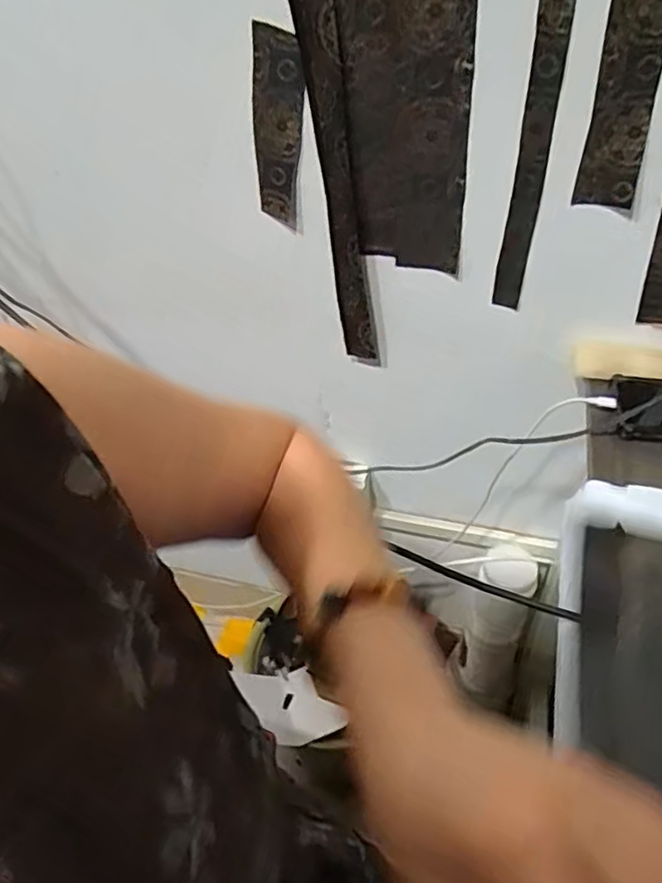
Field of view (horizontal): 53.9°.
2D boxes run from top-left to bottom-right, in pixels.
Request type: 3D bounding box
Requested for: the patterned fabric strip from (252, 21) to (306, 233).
[{"bbox_3d":[-0.051,-0.288,0.611,0.050,0.172,0.008,18,45,15],"label":"patterned fabric strip"}]

